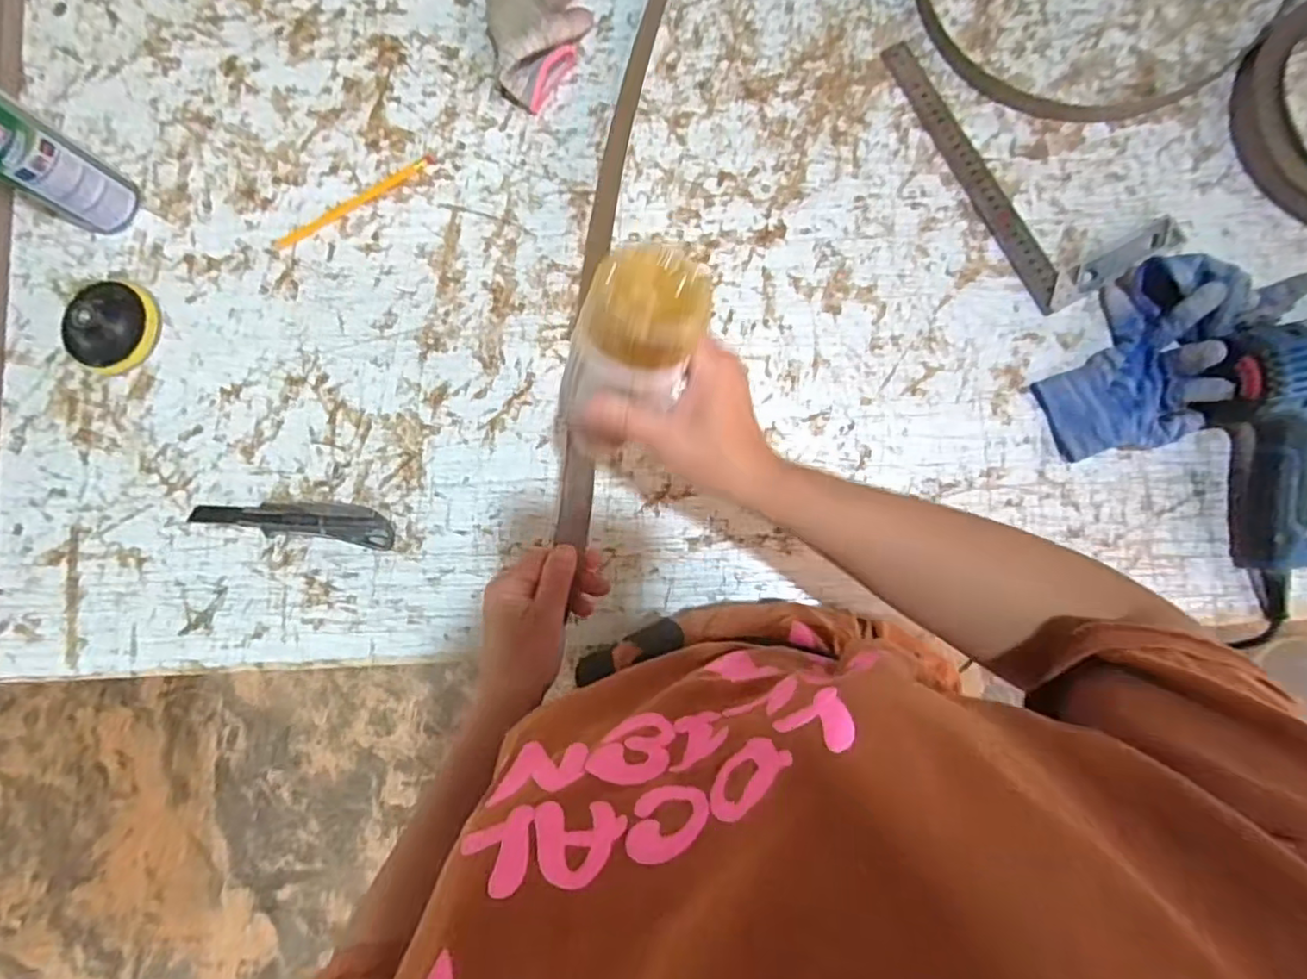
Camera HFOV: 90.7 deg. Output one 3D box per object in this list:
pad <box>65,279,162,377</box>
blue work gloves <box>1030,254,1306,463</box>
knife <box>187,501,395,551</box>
[{"bbox_3d":[-0.491,-0.149,0.583,0.078,0.028,0.084,24,86,5],"label":"pad"},{"bbox_3d":[0.417,-0.112,0.528,0.119,0.055,0.211,36,86,8],"label":"blue work gloves"},{"bbox_3d":[-0.317,0.025,0.564,0.180,0.013,0.034,7,82,5],"label":"knife"}]

